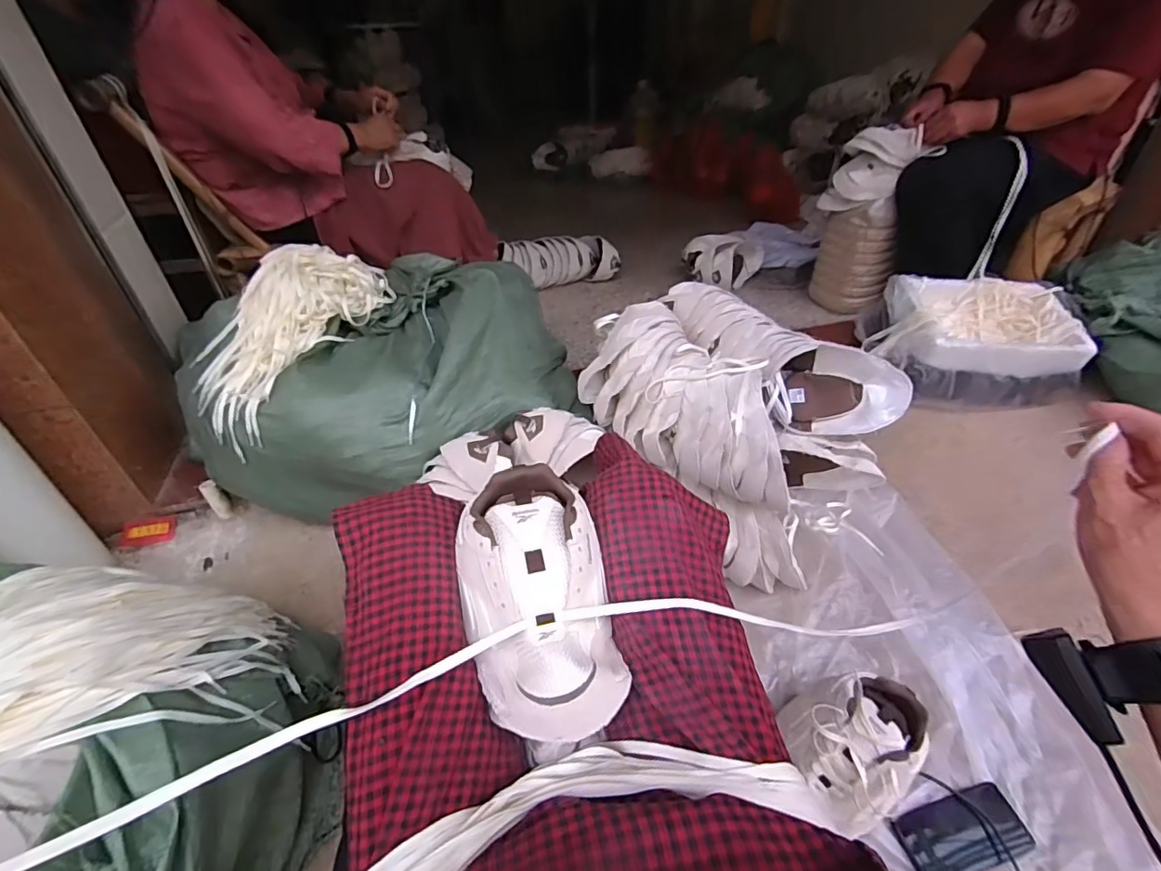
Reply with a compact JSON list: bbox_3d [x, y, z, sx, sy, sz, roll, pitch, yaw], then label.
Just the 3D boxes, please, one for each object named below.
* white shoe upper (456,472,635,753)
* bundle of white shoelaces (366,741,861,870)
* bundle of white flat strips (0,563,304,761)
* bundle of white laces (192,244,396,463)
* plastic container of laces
[{"bbox_3d":[-0.040,0.140,0.475,0.123,0.075,0.242,-9,62,-10],"label":"white shoe upper"},{"bbox_3d":[0.000,0.274,0.375,0.355,0.048,0.103,-12,40,-12],"label":"bundle of white shoelaces"},{"bbox_3d":[-0.550,0.267,0.511,0.264,0.156,0.510,21,25,25],"label":"bundle of white flat strips"},{"bbox_3d":[-0.523,-0.178,0.937,0.205,0.124,0.413,16,63,21],"label":"bundle of white laces"},{"bbox_3d":[0.904,-0.226,1.249,0.401,0.183,0.300,-3,39,-1],"label":"plastic container of laces"}]

